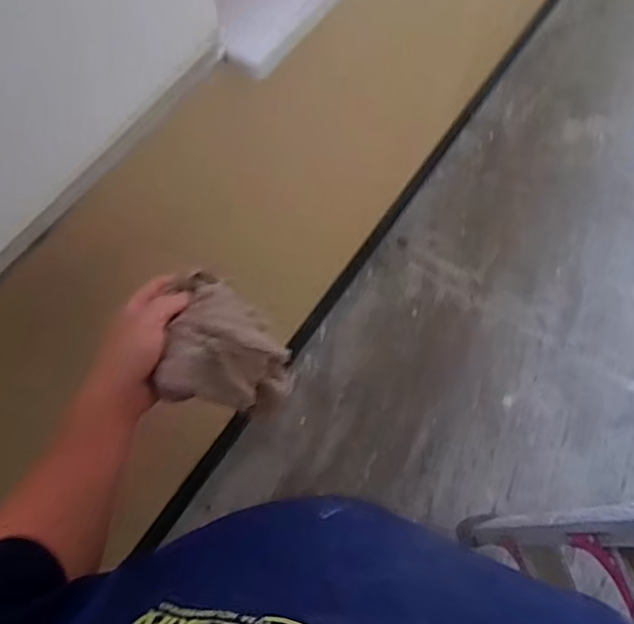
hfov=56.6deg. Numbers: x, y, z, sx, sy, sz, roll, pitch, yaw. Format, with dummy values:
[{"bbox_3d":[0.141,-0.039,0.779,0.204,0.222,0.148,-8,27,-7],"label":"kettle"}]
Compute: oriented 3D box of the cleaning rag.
[{"bbox_3d":[-0.091,0.035,0.525,0.102,0.079,0.122,-36,68,-13],"label":"cleaning rag"}]

